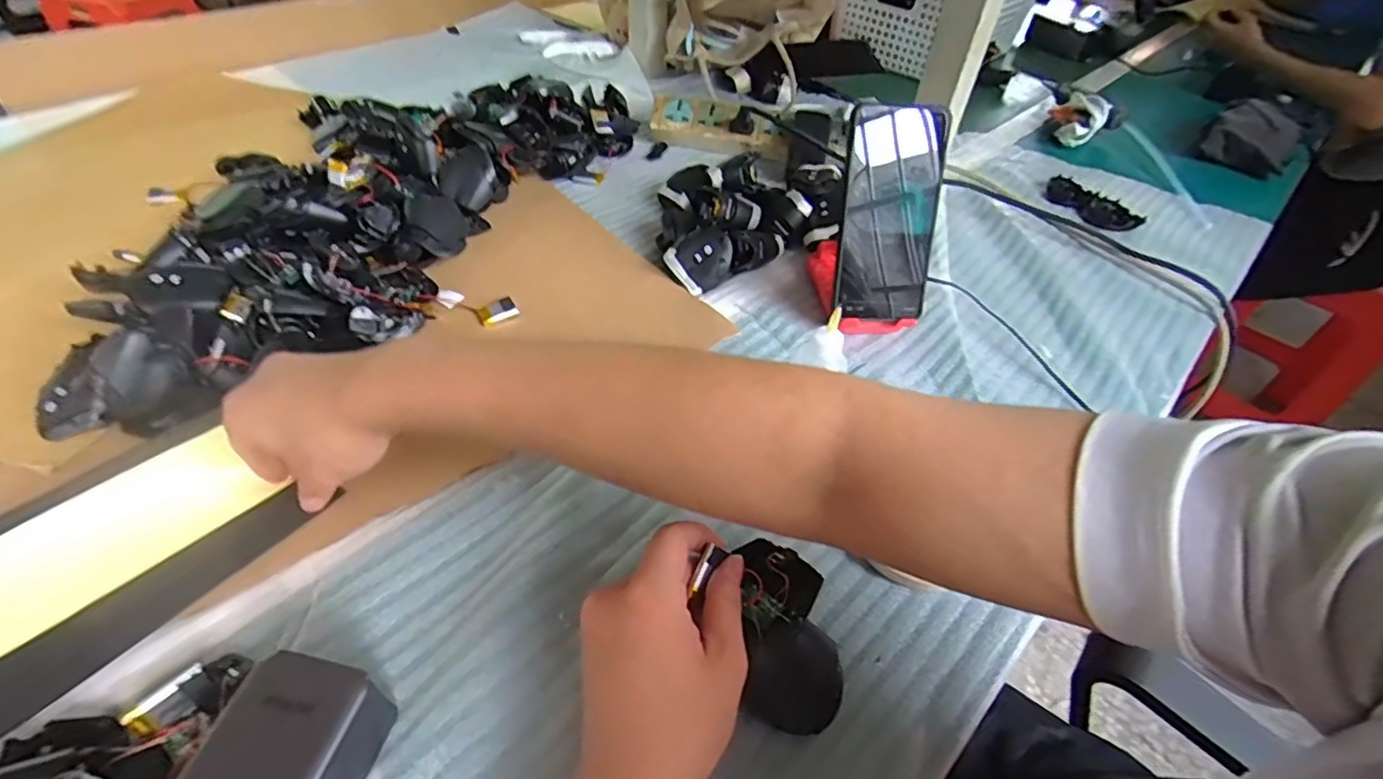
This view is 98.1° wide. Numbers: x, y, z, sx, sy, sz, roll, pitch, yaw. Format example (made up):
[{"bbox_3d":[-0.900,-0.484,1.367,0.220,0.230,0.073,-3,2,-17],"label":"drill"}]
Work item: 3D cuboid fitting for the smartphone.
[{"bbox_3d":[0.157,-0.133,0.468,0.075,0.160,0.014,-6,26,-5],"label":"smartphone"}]

